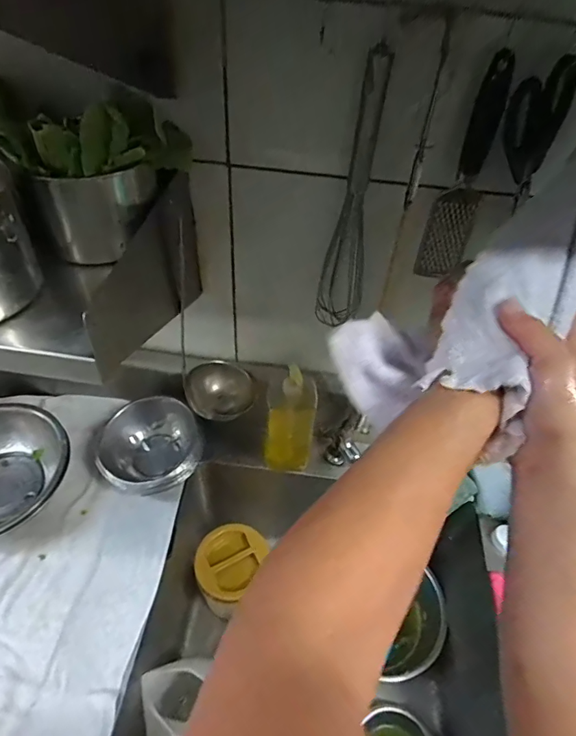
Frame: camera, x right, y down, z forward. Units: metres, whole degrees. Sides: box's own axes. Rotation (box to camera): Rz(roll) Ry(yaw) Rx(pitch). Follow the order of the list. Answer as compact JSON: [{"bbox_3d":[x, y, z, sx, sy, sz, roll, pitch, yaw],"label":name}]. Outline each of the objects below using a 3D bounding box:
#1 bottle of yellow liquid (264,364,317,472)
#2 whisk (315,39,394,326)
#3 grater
[{"bbox_3d":[0.003,0.087,0.745,0.077,0.213,0.054,8,46,3],"label":"bottle of yellow liquid"},{"bbox_3d":[0.078,-0.191,0.561,0.061,0.333,0.040,7,46,2],"label":"whisk"},{"bbox_3d":[0.197,-0.211,0.510,0.051,0.233,0.028,22,49,15],"label":"grater"}]

